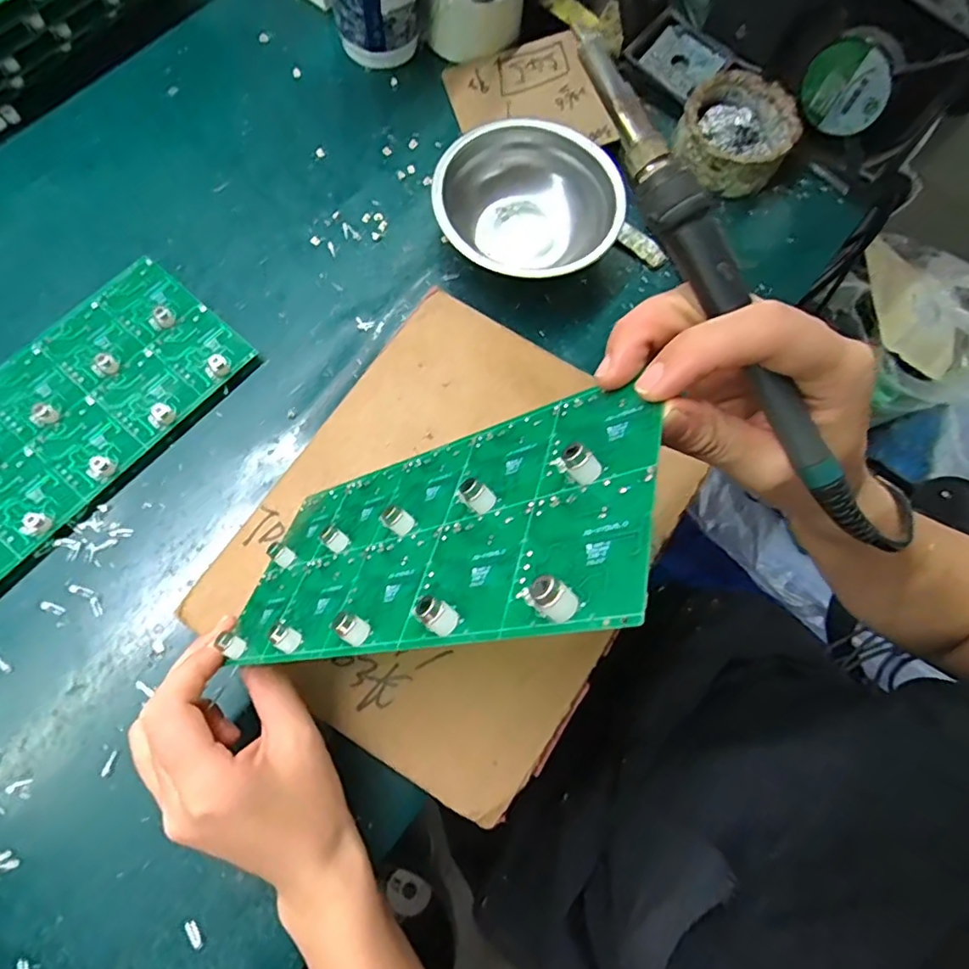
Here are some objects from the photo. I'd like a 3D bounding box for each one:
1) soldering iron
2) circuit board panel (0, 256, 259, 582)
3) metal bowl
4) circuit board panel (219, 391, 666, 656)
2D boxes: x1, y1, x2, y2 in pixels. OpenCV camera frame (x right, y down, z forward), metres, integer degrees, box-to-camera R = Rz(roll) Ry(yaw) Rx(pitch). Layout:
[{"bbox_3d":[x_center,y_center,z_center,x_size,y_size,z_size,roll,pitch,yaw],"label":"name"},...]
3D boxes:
[{"bbox_3d":[0.087,-0.062,0.194,0.021,0.014,0.196,-33,93,-11],"label":"soldering iron"},{"bbox_3d":[-0.262,-0.039,0.355,0.104,0.021,0.221,40,75,7],"label":"circuit board panel"},{"bbox_3d":[0.029,-0.188,0.397,0.127,0.037,0.116,12,74,-1],"label":"metal bowl"},{"bbox_3d":[-0.034,0.020,0.237,0.011,0.219,0.103,46,44,-29],"label":"circuit board panel"}]

